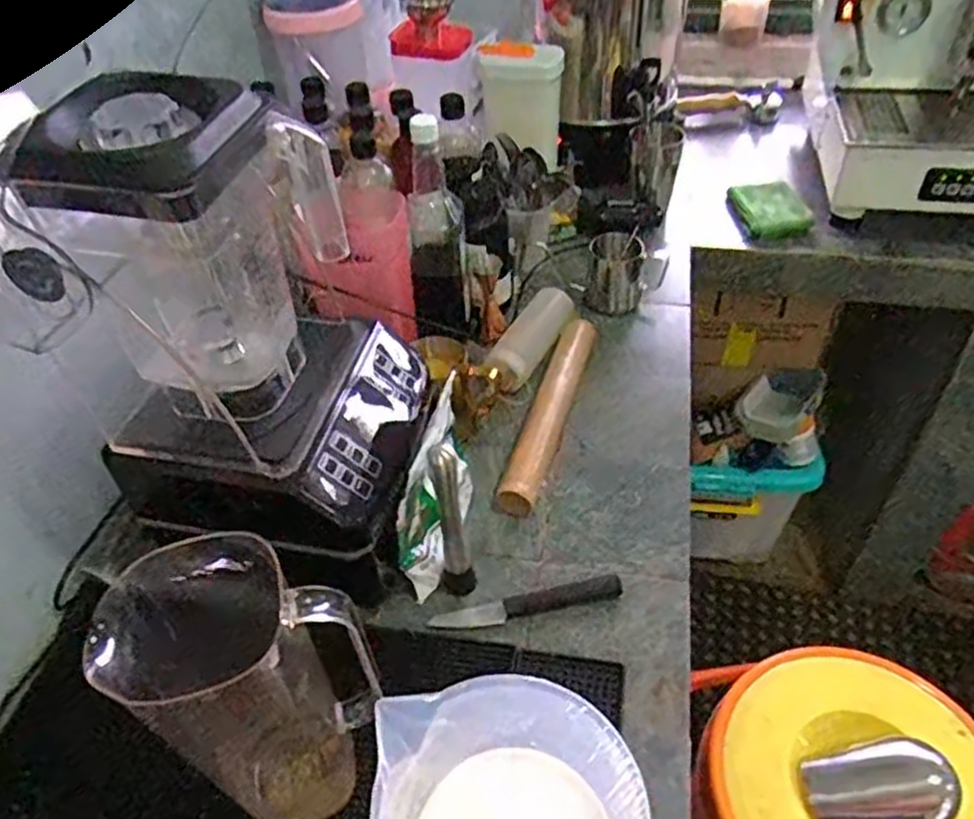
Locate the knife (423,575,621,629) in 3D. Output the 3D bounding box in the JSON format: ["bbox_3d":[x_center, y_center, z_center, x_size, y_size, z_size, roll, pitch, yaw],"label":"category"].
[{"bbox_3d":[0.040,0.188,0.709,0.185,0.019,0.029,-12,46,-6],"label":"knife"}]

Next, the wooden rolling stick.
[{"bbox_3d":[0.076,-0.006,0.867,0.044,0.035,0.293,12,48,16],"label":"wooden rolling stick"}]

